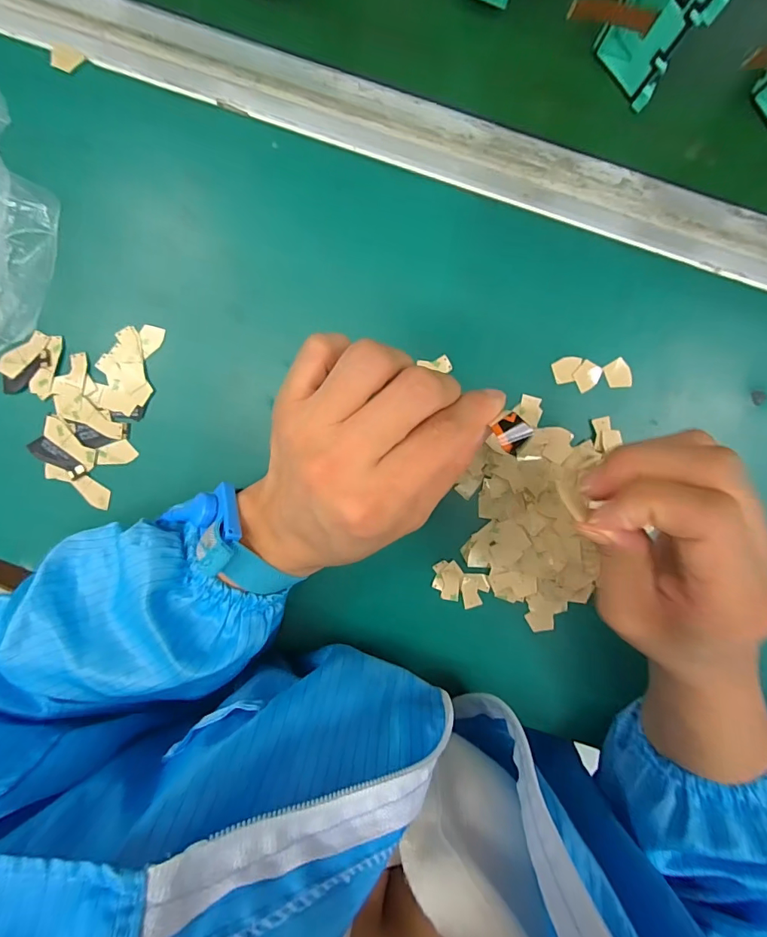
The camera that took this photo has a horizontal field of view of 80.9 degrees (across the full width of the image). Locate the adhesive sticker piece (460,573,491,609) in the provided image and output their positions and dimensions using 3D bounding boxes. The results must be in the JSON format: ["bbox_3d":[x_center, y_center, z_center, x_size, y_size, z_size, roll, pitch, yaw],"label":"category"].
[{"bbox_3d":[0.058,0.078,0.282,0.017,0.004,0.023,4,95,0],"label":"adhesive sticker piece"}]

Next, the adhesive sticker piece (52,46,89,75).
[{"bbox_3d":[-0.178,-0.230,0.254,0.017,0.004,0.014,13,89,-9],"label":"adhesive sticker piece"}]

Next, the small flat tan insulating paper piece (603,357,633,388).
[{"bbox_3d":[0.139,-0.055,0.265,0.014,0.004,0.017,-24,94,3],"label":"small flat tan insulating paper piece"}]

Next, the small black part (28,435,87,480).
[{"bbox_3d":[-0.202,-0.006,0.277,0.037,0.004,0.015,33,95,-2],"label":"small black part"}]

